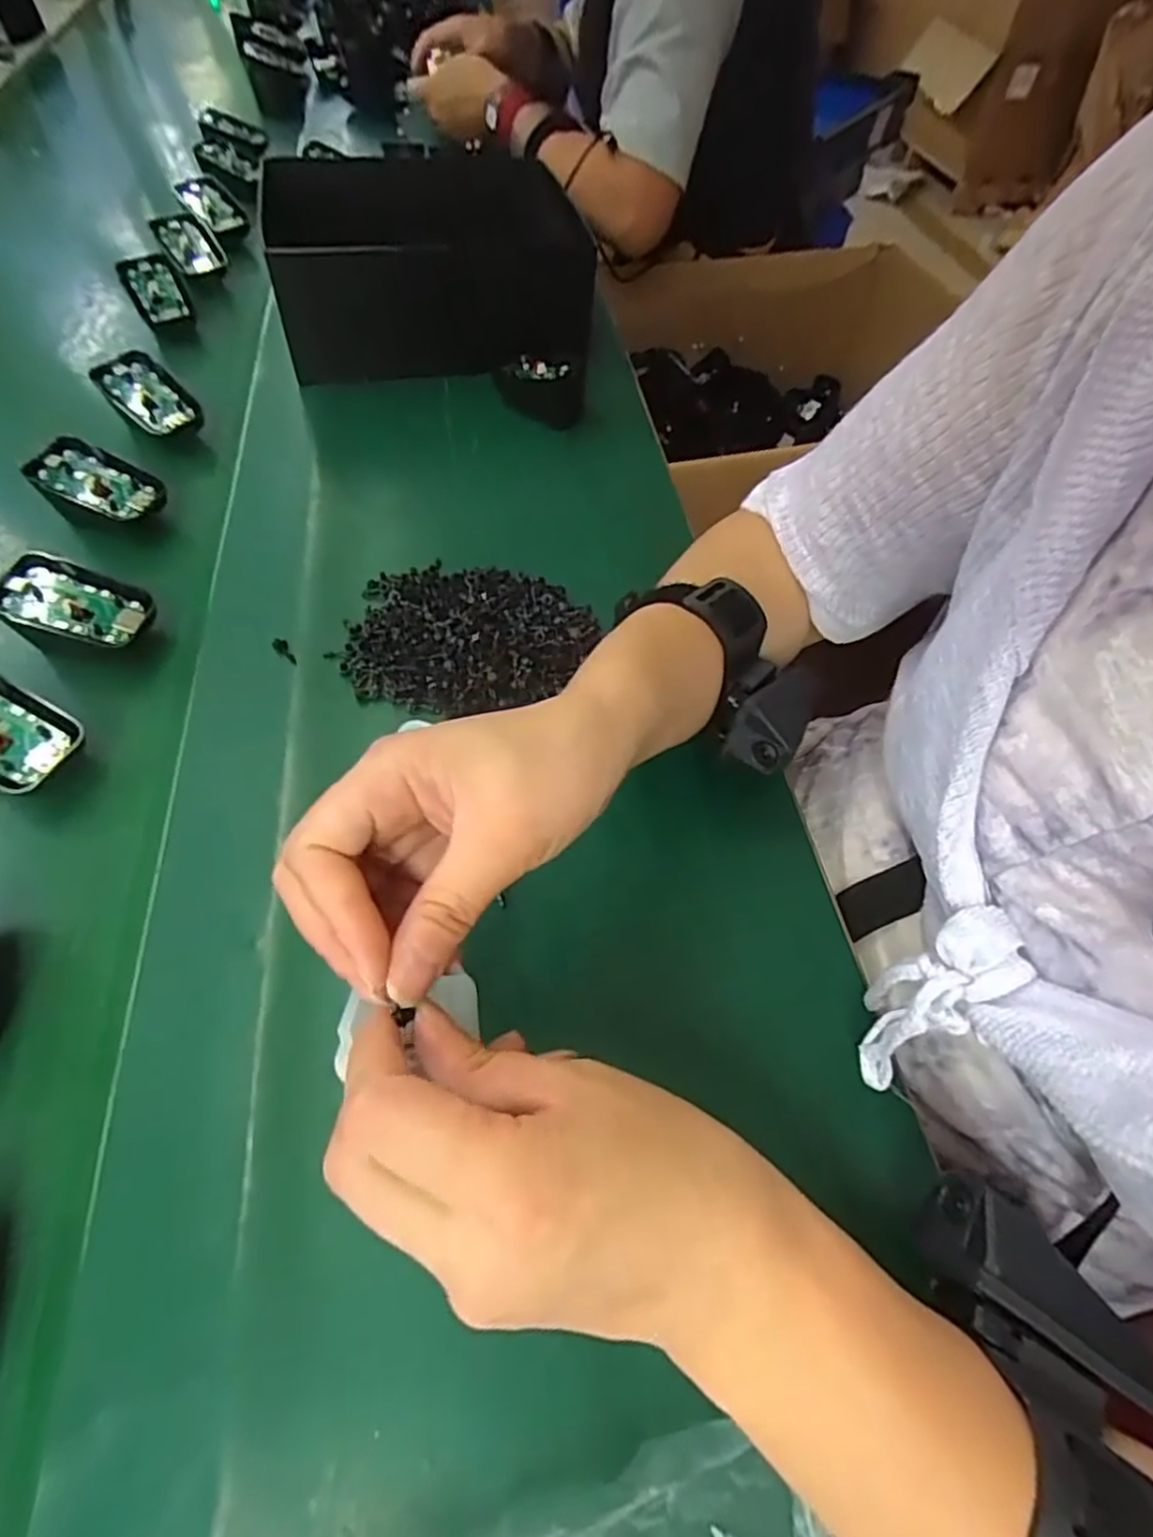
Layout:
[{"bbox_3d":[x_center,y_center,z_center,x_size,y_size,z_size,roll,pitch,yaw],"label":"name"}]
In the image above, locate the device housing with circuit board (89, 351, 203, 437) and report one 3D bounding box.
[{"bbox_3d":[-0.297,-0.257,0.473,0.067,0.014,0.040,44,77,-3],"label":"device housing with circuit board"}]

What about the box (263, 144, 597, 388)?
[{"bbox_3d":[-0.128,-0.435,0.577,0.249,0.086,0.226,-15,58,-11],"label":"box"}]

